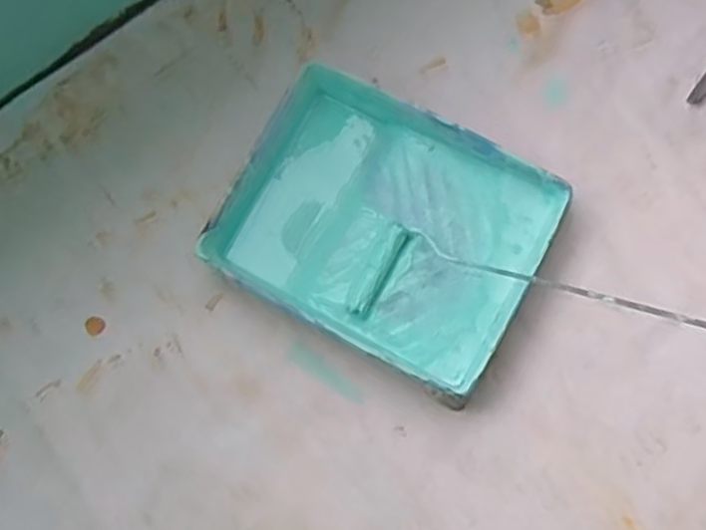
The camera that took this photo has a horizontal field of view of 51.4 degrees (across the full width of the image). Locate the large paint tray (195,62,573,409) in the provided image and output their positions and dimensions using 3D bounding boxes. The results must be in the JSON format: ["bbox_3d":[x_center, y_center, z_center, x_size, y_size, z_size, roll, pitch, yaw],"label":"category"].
[{"bbox_3d":[0.033,-0.039,0.844,0.350,0.067,0.279,29,81,9],"label":"large paint tray"}]

